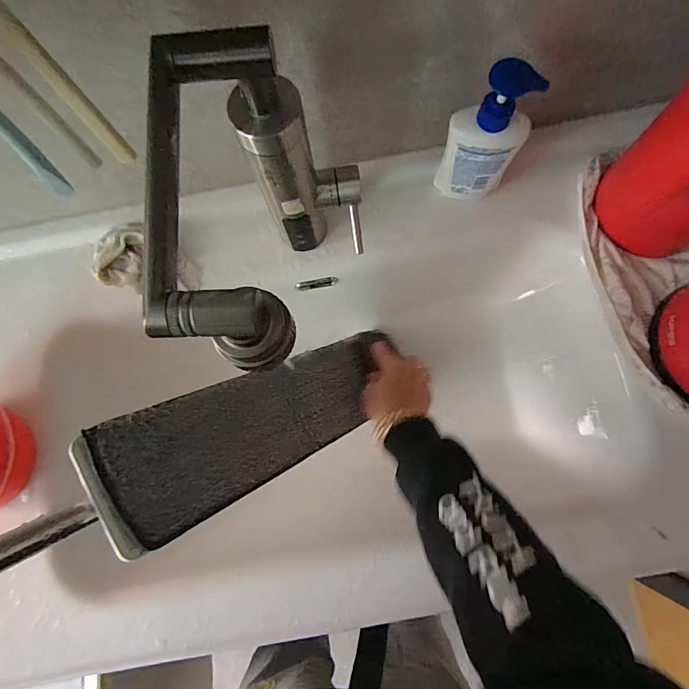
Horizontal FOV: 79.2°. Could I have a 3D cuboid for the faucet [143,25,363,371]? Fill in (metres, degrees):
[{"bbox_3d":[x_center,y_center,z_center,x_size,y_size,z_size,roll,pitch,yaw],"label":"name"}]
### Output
[{"bbox_3d":[-0.049,-0.077,0.363,0.119,0.252,0.210,-1,79,3],"label":"faucet"}]

